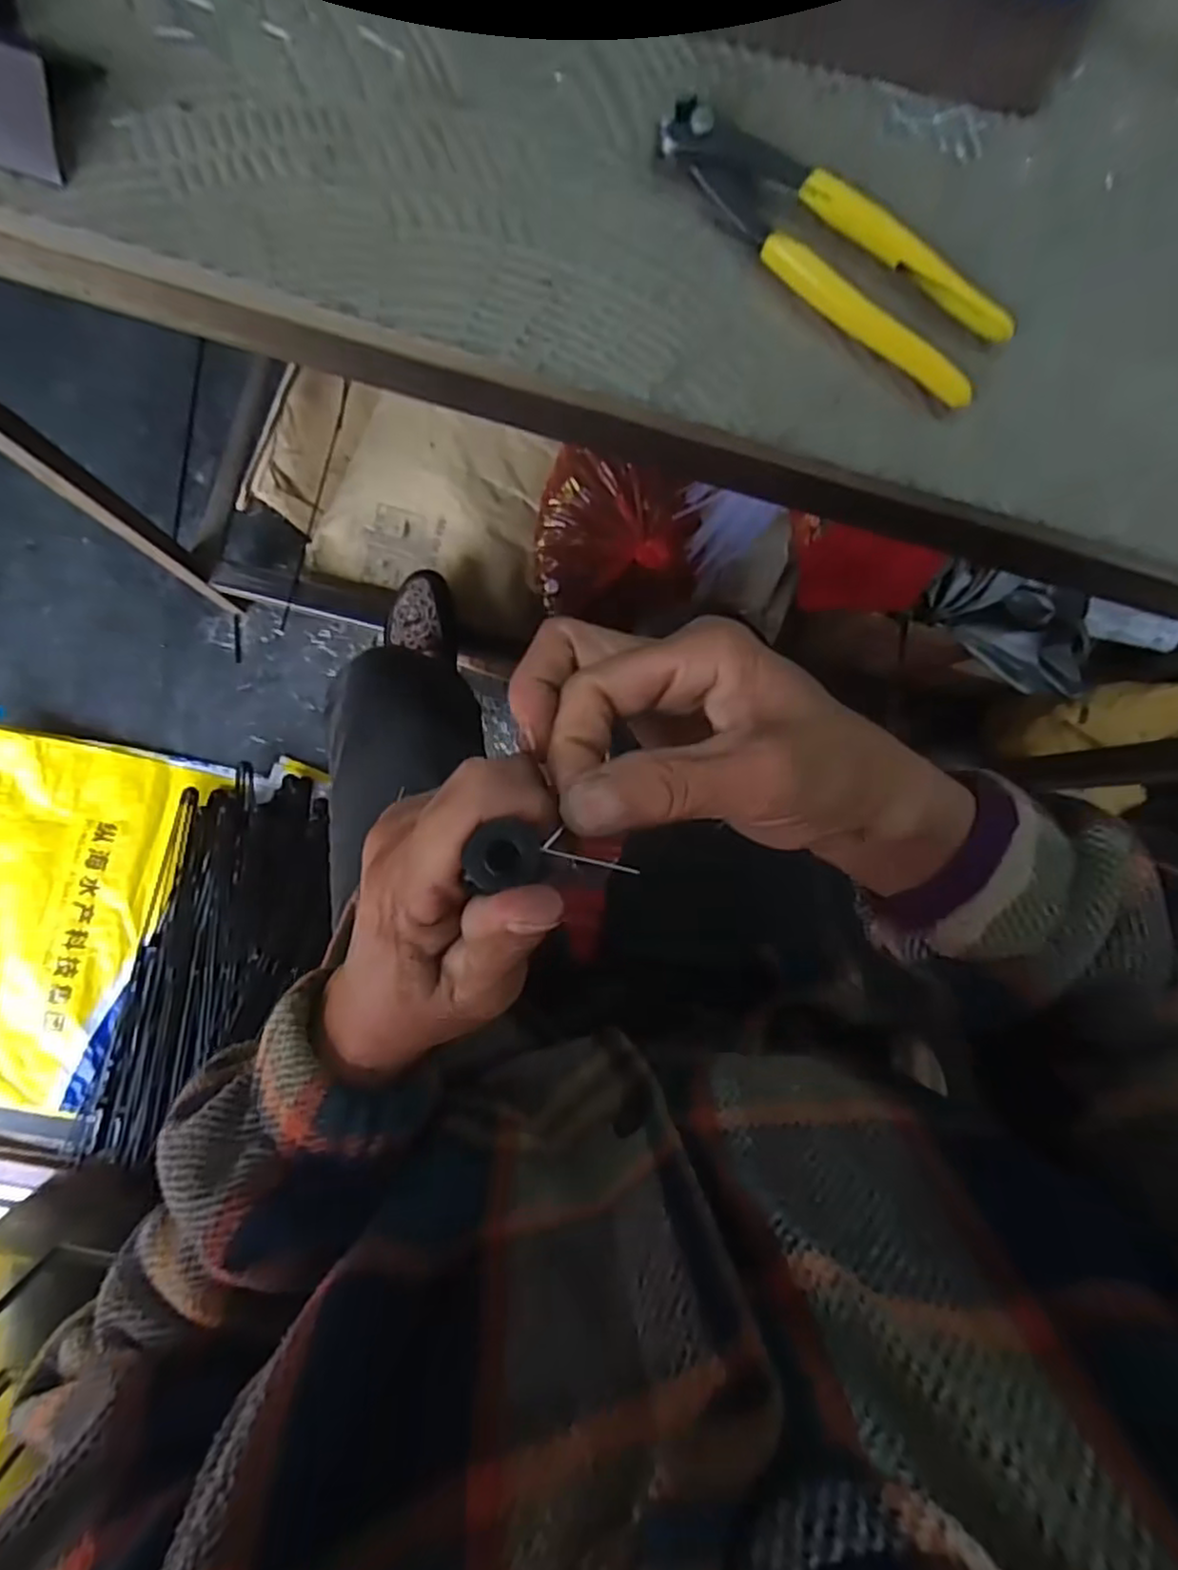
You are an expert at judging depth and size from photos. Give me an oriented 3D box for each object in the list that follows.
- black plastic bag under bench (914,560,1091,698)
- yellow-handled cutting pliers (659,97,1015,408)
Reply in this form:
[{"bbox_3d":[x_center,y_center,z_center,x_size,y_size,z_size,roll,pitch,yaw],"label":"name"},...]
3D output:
[{"bbox_3d":[0.544,-0.208,0.879,0.213,0.053,0.131,27,85,-4],"label":"black plastic bag under bench"},{"bbox_3d":[0.102,-0.225,0.291,0.162,0.015,0.045,35,85,-4],"label":"yellow-handled cutting pliers"}]

